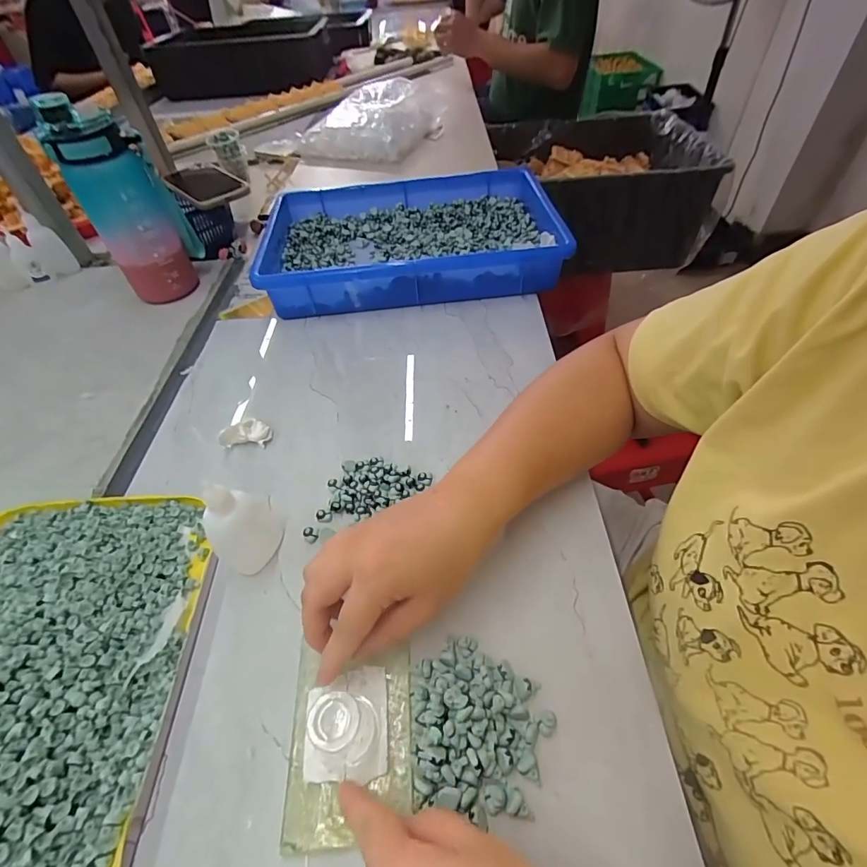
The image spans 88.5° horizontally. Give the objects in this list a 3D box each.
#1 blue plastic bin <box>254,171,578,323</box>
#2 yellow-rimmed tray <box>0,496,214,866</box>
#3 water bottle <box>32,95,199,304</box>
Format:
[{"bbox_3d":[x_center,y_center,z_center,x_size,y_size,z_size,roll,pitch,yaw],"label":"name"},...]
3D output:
[{"bbox_3d":[-0.032,-0.255,0.590,0.364,0.066,0.249,-4,47,-2],"label":"blue plastic bin"},{"bbox_3d":[-0.263,0.152,0.270,0.199,0.031,0.267,-4,47,-1],"label":"yellow-rimmed tray"},{"bbox_3d":[-0.355,-0.260,0.528,0.071,0.207,0.074,1,47,3],"label":"water bottle"}]

